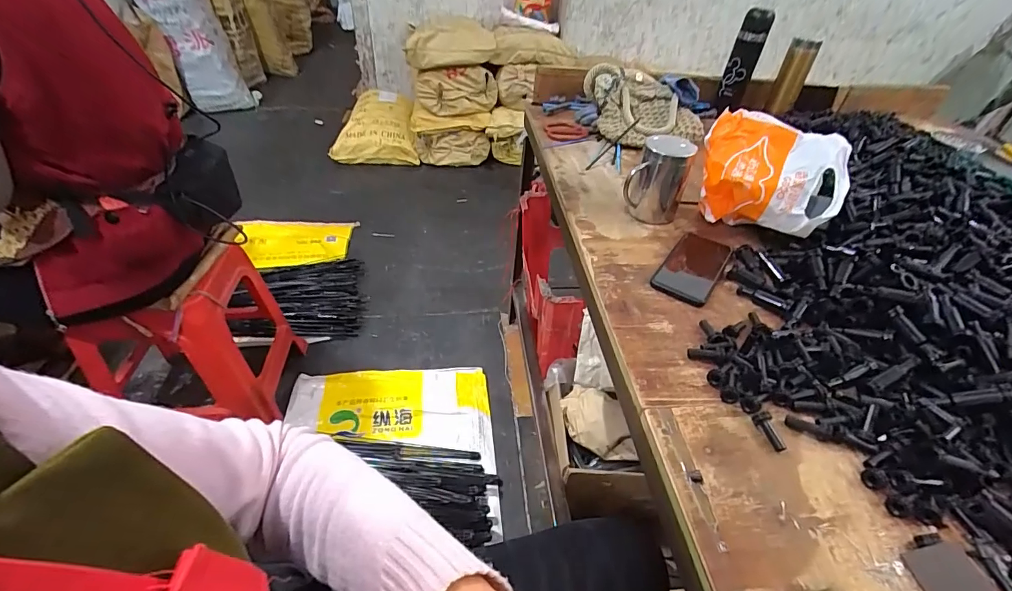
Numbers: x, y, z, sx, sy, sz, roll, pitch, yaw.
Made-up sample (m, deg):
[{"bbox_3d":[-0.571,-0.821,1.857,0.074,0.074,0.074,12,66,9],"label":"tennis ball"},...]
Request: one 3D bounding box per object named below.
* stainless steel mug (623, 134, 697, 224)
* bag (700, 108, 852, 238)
[{"bbox_3d":[0.242,-0.183,0.700,0.081,0.118,0.084,21,44,19],"label":"stainless steel mug"},{"bbox_3d":[0.395,-0.176,0.672,0.198,0.136,0.116,25,45,22],"label":"bag"}]

